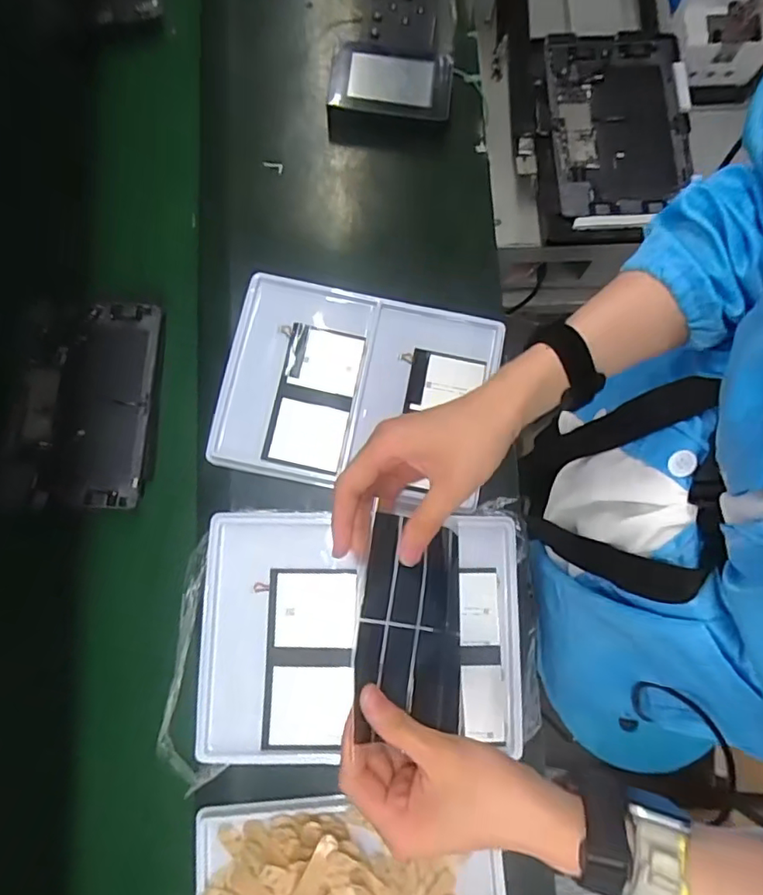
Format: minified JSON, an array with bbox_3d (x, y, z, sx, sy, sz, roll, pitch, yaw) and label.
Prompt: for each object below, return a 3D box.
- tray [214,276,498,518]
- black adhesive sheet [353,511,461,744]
[{"bbox_3d":[-0.029,-0.074,0.685,0.325,0.033,0.245,11,80,1],"label":"tray"},{"bbox_3d":[0.022,0.115,0.378,0.079,0.011,0.127,15,70,-26],"label":"black adhesive sheet"}]

